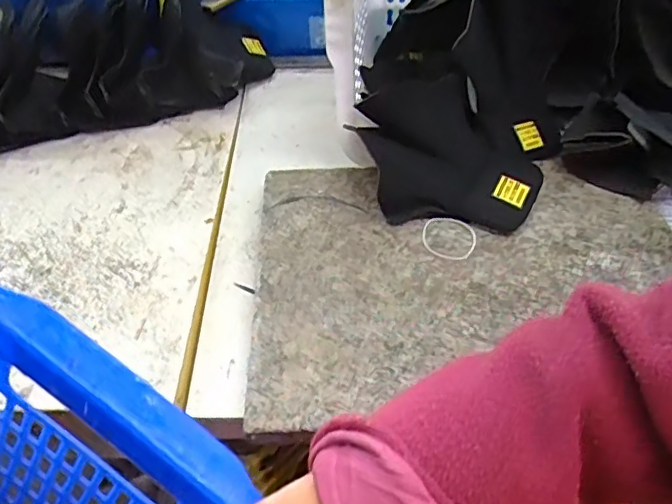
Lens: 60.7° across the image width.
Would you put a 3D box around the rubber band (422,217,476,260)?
[{"bbox_3d":[0.109,-0.014,0.553,0.052,0.005,0.051,0,48,0],"label":"rubber band"}]

